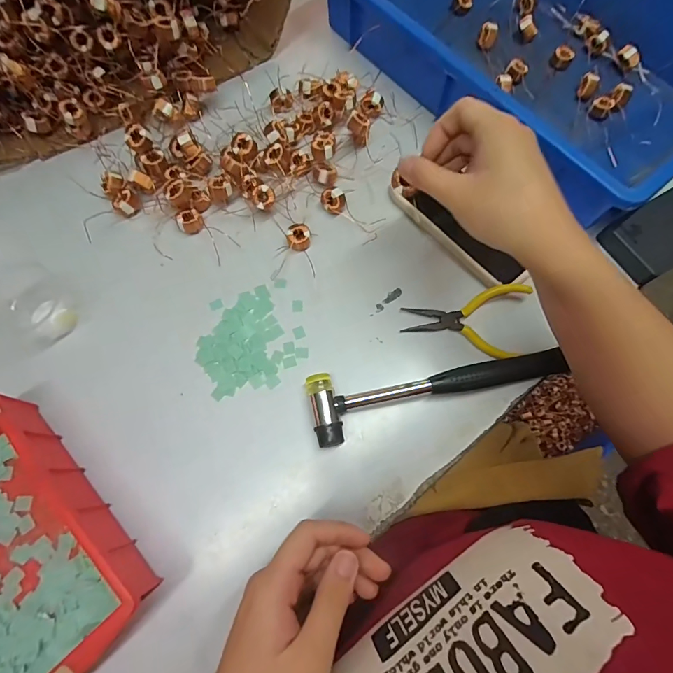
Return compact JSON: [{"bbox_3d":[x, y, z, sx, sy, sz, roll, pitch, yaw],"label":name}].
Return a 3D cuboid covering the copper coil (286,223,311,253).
[{"bbox_3d":[-0.038,-0.100,0.396,0.023,0.013,0.026,-7,72,-5],"label":"copper coil"}]

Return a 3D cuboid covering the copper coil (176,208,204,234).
[{"bbox_3d":[-0.148,-0.115,0.398,0.024,0.015,0.020,-26,75,-10],"label":"copper coil"}]

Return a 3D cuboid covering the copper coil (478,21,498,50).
[{"bbox_3d":[0.186,-0.370,0.482,0.020,0.021,0.017,22,72,5],"label":"copper coil"}]

